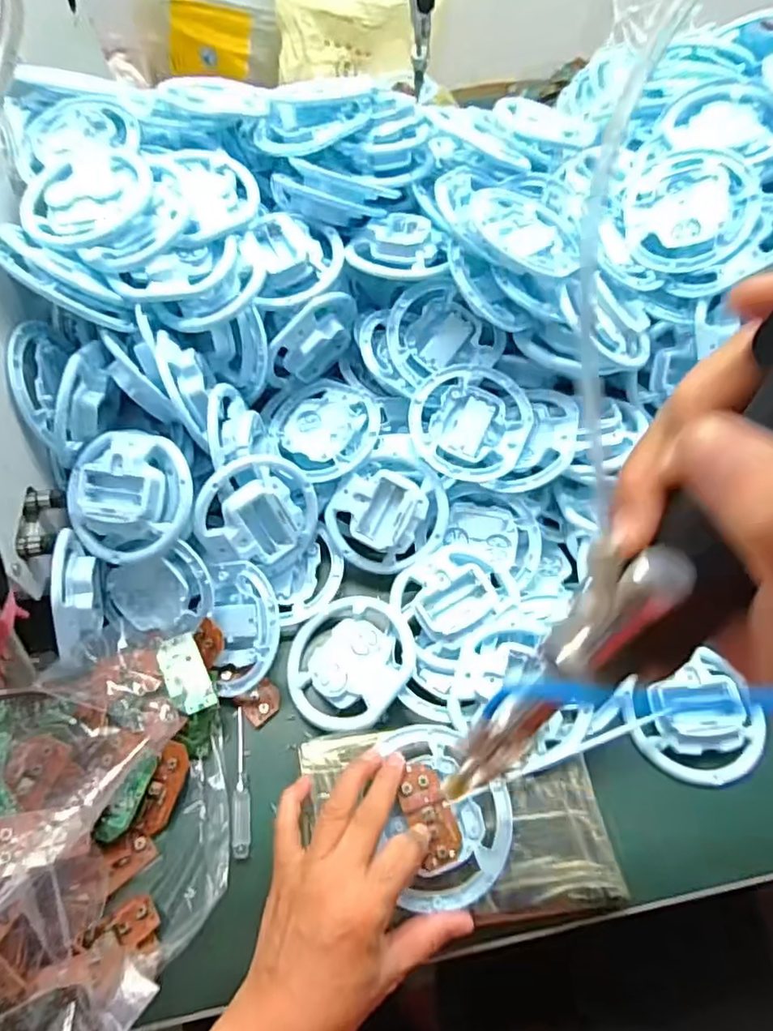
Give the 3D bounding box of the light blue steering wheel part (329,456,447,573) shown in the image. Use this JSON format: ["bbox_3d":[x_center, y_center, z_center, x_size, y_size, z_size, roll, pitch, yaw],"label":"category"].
[{"bbox_3d":[0.000,-0.003,0.502,0.102,0.039,0.092,-28,97,-2],"label":"light blue steering wheel part"}]

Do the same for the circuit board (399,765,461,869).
[{"bbox_3d":[0.028,0.195,0.379,0.029,0.005,0.059,-17,57,-11],"label":"circuit board"}]

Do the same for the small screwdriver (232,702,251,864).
[{"bbox_3d":[-0.106,0.193,0.421,0.012,0.006,0.099,-7,58,-5],"label":"small screwdriver"}]

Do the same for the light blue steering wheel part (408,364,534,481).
[{"bbox_3d":[0.072,-0.079,0.509,0.102,0.024,0.102,1,74,-4],"label":"light blue steering wheel part"}]

